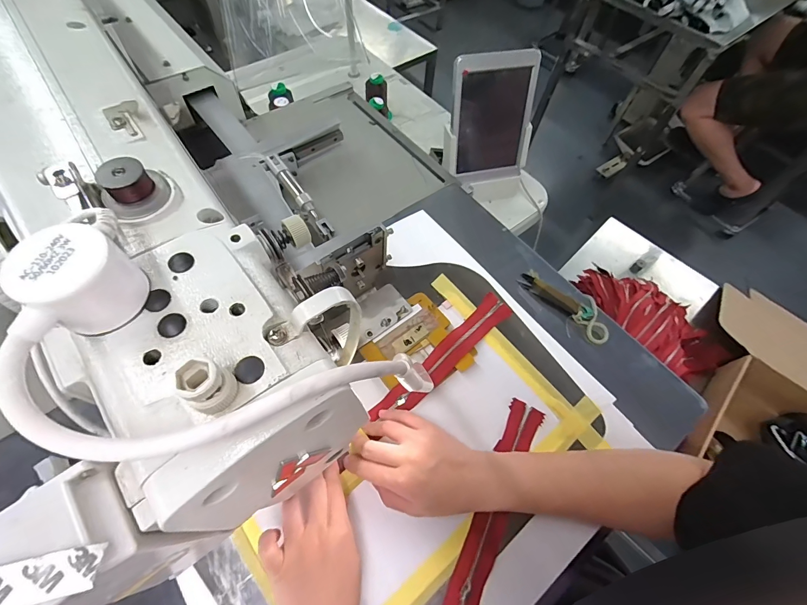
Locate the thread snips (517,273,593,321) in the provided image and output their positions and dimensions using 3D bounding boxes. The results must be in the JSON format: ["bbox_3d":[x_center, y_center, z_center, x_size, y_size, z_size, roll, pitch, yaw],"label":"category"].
[{"bbox_3d":[0.207,-0.008,0.502,0.103,0.010,0.022,34,64,14],"label":"thread snips"}]

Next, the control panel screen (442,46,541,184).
[{"bbox_3d":[0.154,-0.316,0.661,0.172,0.222,0.038,-15,46,-13],"label":"control panel screen"}]

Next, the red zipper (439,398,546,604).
[{"bbox_3d":[0.079,0.230,0.359,0.036,0.013,0.289,27,63,10],"label":"red zipper"}]

